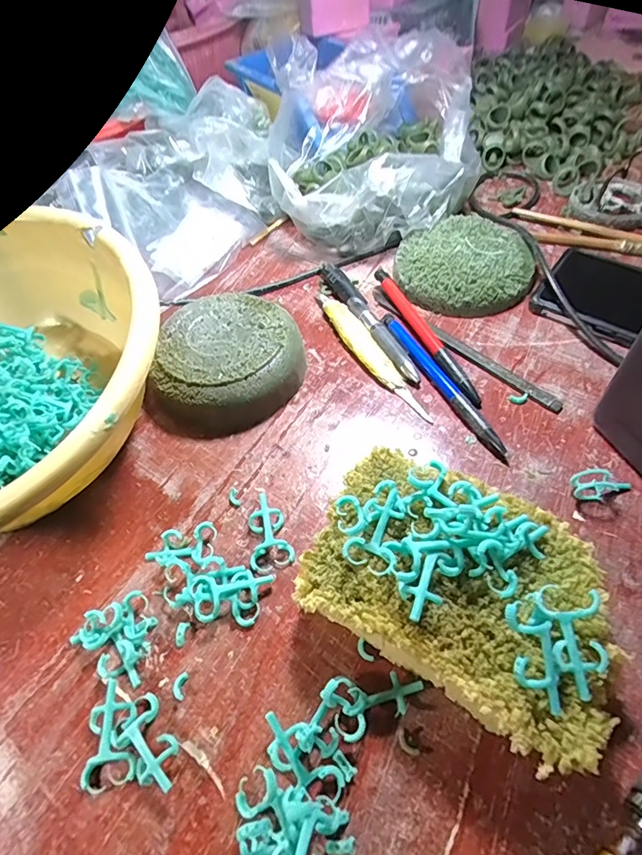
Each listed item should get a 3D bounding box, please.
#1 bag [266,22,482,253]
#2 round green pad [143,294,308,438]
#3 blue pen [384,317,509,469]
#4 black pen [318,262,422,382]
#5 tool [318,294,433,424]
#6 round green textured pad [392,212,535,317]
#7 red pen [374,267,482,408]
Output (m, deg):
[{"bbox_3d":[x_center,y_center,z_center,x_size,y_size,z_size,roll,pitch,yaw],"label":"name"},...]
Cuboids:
[{"bbox_3d":[0.048,-0.255,0.424,0.181,0.107,0.199,-3,53,4],"label":"bag"},{"bbox_3d":[-0.065,-0.044,0.326,0.096,0.036,0.099,-3,53,3],"label":"round green pad"},{"bbox_3d":[0.079,-0.032,0.319,0.011,0.008,0.141,-22,55,-11],"label":"blue pen"},{"bbox_3d":[0.034,-0.084,0.358,0.014,0.010,0.140,-24,55,-12],"label":"black pen"},{"bbox_3d":[0.034,-0.055,0.339,0.018,0.010,0.135,-24,55,-12],"label":"tool"},{"bbox_3d":[0.112,-0.131,0.379,0.100,0.023,0.101,-3,53,3],"label":"round green textured pad"},{"bbox_3d":[0.075,-0.071,0.343,0.012,0.013,0.144,-20,54,-10],"label":"red pen"}]

